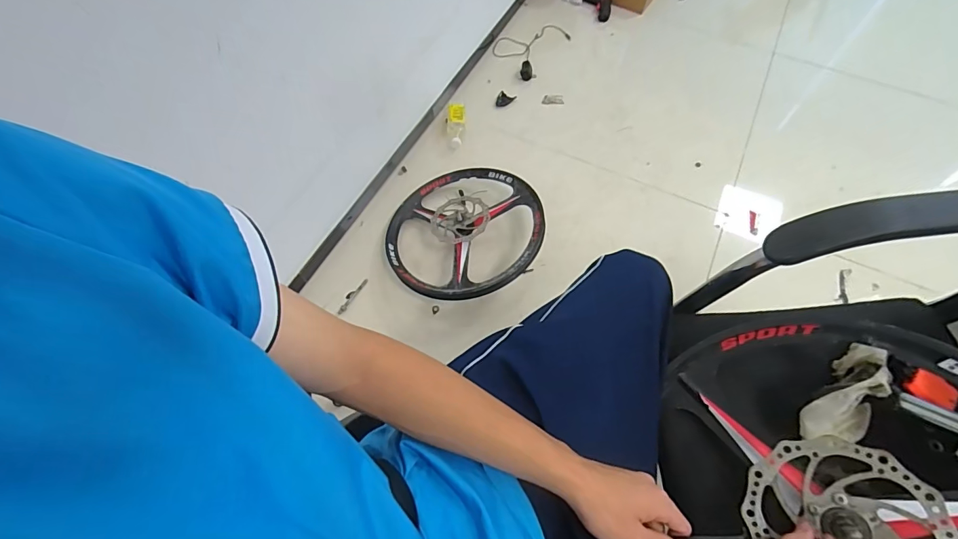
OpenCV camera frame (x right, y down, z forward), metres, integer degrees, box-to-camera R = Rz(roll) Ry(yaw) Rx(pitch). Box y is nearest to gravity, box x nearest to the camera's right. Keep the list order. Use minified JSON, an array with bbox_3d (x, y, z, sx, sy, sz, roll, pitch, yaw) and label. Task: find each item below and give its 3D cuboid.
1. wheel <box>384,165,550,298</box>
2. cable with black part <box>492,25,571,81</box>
[{"bbox_3d":[-0.041,-0.099,1.141,0.398,0.118,0.408,0,62,0],"label":"wheel"},{"bbox_3d":[0.224,-0.813,1.600,0.313,0.042,0.239,-30,66,-14],"label":"cable with black part"}]

